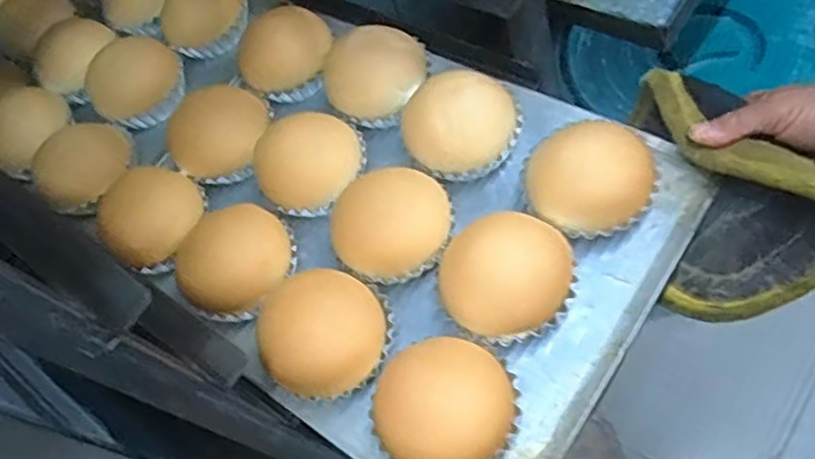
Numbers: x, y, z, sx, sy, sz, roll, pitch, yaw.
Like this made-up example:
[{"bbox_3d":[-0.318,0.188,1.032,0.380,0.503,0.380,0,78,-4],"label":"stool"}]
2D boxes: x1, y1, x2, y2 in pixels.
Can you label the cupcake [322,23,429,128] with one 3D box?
[{"bbox_3d":[-0.024,-0.133,0.612,0.100,0.060,0.076,-8,62,-3],"label":"cupcake"}]

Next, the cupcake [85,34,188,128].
[{"bbox_3d":[-0.264,-0.147,0.677,0.074,0.043,0.091,26,65,15],"label":"cupcake"}]

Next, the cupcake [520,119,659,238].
[{"bbox_3d":[0.135,-0.040,0.515,0.094,0.043,0.088,-1,62,1],"label":"cupcake"}]

